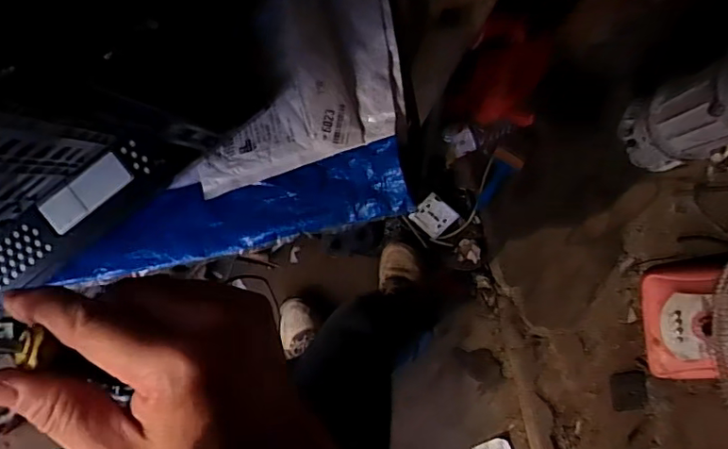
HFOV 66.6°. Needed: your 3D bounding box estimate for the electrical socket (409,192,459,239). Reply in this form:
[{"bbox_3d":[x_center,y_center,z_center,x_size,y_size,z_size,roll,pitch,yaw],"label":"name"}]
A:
[{"bbox_3d":[0.165,-0.019,1.298,0.088,0.018,0.084,40,107,-3],"label":"electrical socket"}]

